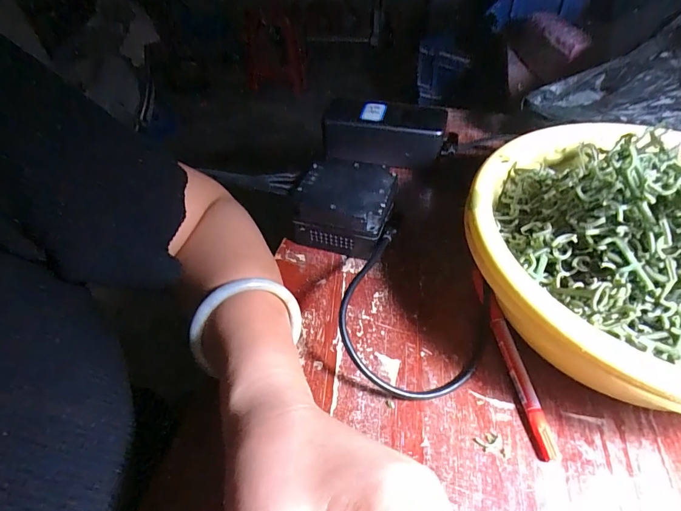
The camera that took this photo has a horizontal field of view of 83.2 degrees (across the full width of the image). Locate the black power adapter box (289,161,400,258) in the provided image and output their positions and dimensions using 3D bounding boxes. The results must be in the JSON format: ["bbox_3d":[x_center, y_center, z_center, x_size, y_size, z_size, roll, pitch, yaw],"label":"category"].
[{"bbox_3d":[0.006,-0.042,0.344,0.080,0.053,0.073,15,49,17],"label":"black power adapter box"}]

